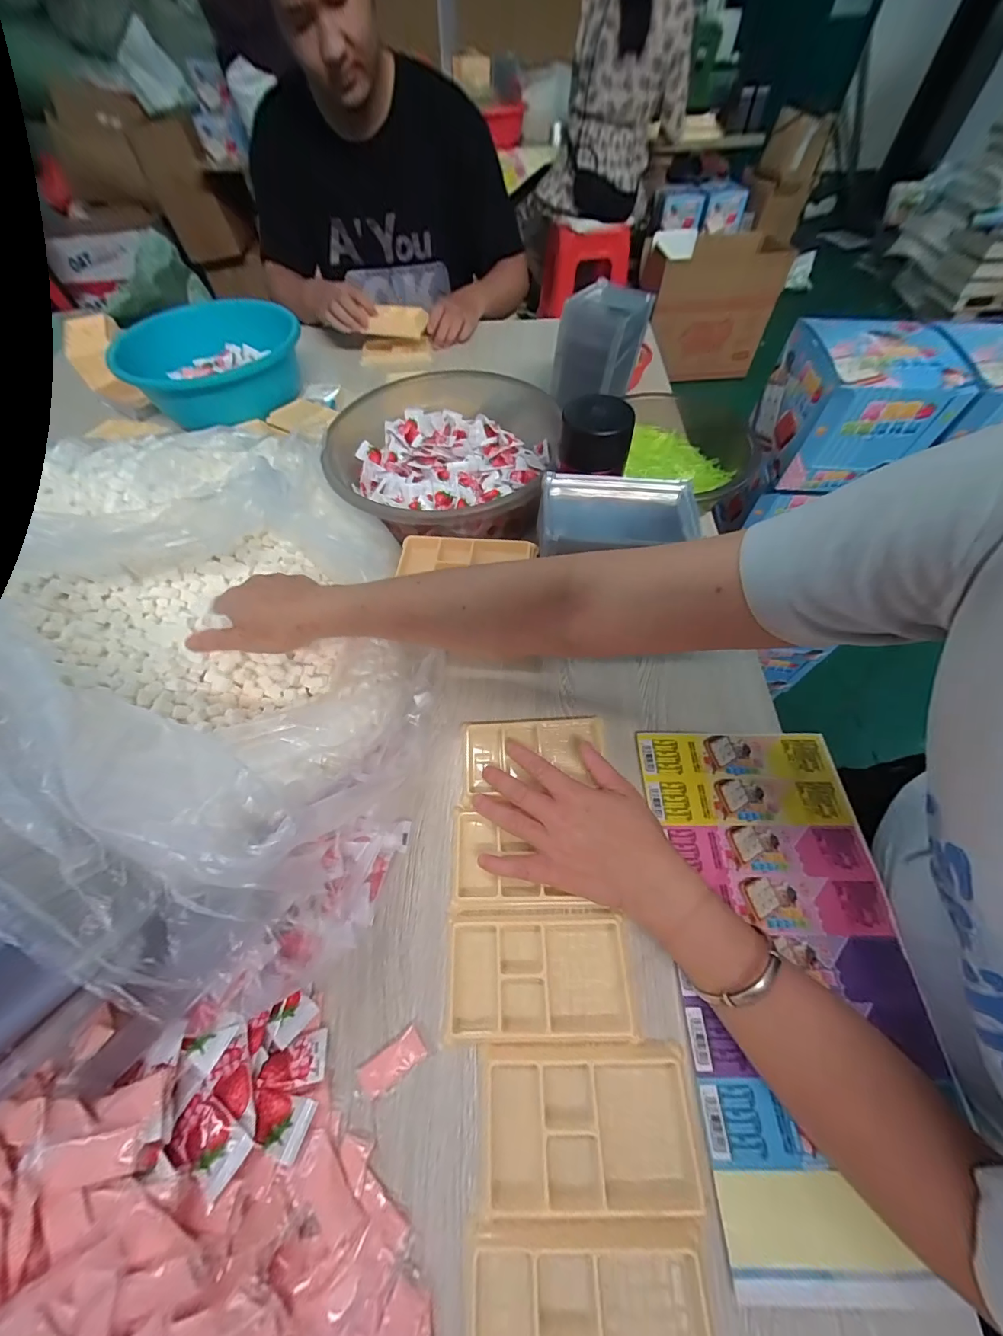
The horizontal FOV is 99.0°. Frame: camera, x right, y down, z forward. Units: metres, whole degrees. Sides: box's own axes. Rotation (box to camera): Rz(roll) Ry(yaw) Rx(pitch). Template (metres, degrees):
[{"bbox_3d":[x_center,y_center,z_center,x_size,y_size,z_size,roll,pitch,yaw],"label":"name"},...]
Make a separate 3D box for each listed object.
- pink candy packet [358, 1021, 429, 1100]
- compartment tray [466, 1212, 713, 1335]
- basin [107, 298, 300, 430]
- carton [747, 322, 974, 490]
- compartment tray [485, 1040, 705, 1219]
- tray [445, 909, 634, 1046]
[{"bbox_3d":[-0.073,0.266,0.289,0.043,0.007,0.021,-32,62,-17],"label":"pink candy packet"},{"bbox_3d":[0.046,0.350,0.228,0.129,0.011,0.078,-1,58,1],"label":"compartment tray"},{"bbox_3d":[-0.484,-0.525,0.740,0.250,0.096,0.250,-1,59,1],"label":"basin"},{"bbox_3d":[0.438,-0.332,0.542,0.156,0.131,0.162,5,59,4],"label":"carton"},{"bbox_3d":[0.055,0.285,0.269,0.126,0.012,0.076,-1,58,1],"label":"compartment tray"},{"bbox_3d":[0.026,0.225,0.314,0.133,0.011,0.078,-2,58,0],"label":"tray"}]

